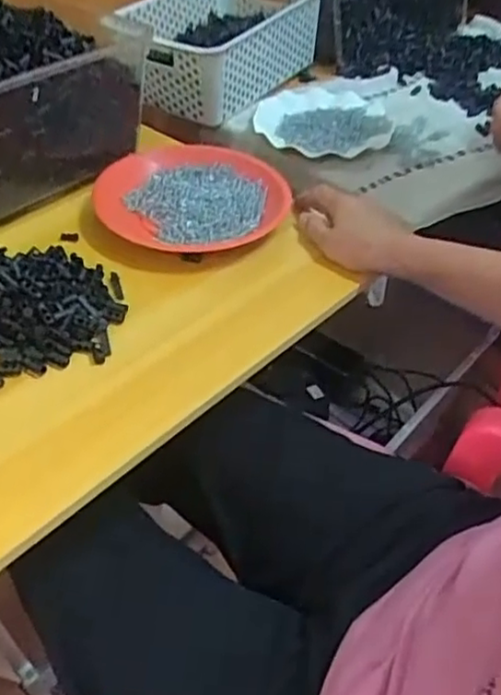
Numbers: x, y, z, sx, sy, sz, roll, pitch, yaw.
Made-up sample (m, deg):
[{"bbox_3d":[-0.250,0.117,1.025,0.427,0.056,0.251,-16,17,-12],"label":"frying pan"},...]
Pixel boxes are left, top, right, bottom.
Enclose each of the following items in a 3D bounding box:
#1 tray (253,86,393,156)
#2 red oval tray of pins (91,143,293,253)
[{"bbox_3d":[0.099,-0.317,0.922,0.177,0.021,0.186,3,44,2],"label":"tray"},{"bbox_3d":[-0.063,-0.155,0.702,0.191,0.025,0.194,11,44,10],"label":"red oval tray of pins"}]

